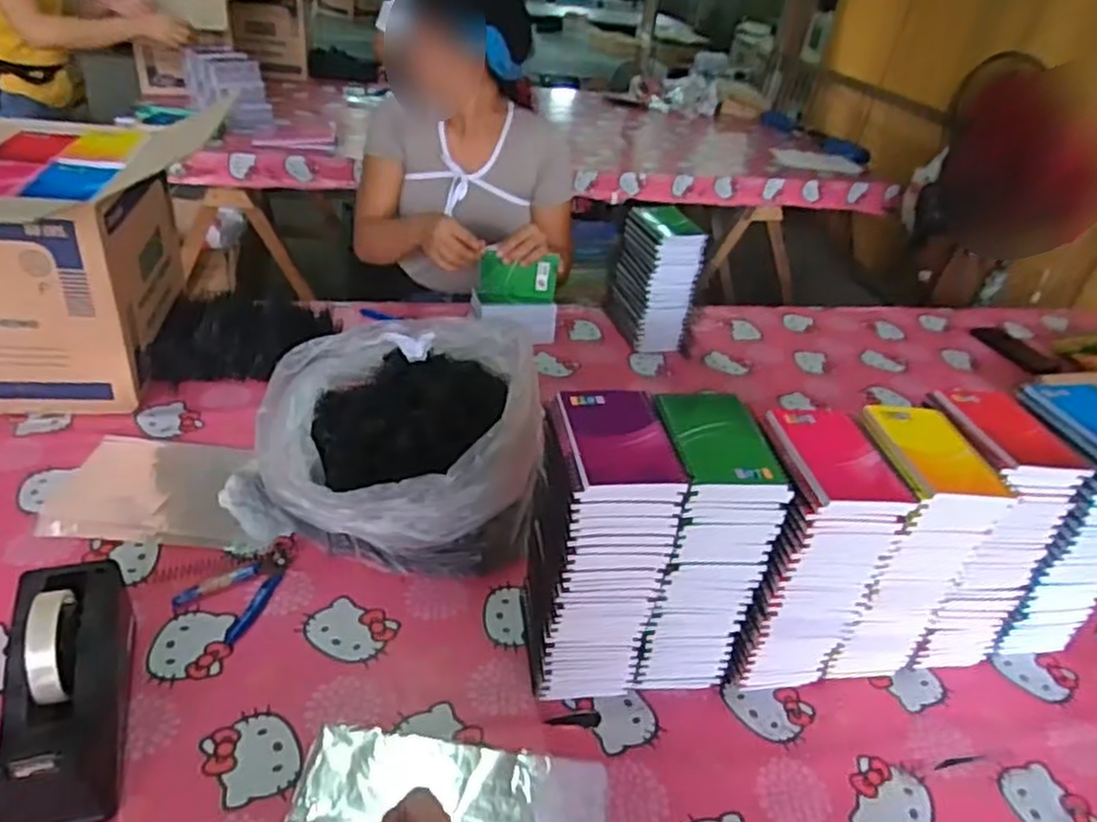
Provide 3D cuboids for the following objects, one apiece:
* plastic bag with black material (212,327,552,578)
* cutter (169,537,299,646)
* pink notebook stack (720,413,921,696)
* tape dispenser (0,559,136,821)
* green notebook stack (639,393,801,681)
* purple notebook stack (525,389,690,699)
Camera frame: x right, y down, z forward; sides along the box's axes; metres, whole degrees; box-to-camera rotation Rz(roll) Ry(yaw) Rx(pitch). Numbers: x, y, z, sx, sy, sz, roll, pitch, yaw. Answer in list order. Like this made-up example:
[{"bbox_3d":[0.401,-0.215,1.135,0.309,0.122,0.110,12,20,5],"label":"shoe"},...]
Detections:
[{"bbox_3d":[-0.174,0.021,0.877,0.324,0.187,0.290,13,33,9],"label":"plastic bag with black material"},{"bbox_3d":[-0.307,0.176,0.772,0.078,0.009,0.133,21,35,21],"label":"cutter"},{"bbox_3d":[0.232,0.145,0.712,0.103,0.264,0.130,2,34,-9],"label":"pink notebook stack"},{"bbox_3d":[-0.392,0.218,0.601,0.077,0.121,0.204,-6,35,-19],"label":"tape dispenser"},{"bbox_3d":[0.139,0.134,0.712,0.105,0.278,0.128,2,33,-9],"label":"green notebook stack"},{"bbox_3d":[0.043,0.131,0.678,0.098,0.277,0.128,0,34,-11],"label":"purple notebook stack"}]

